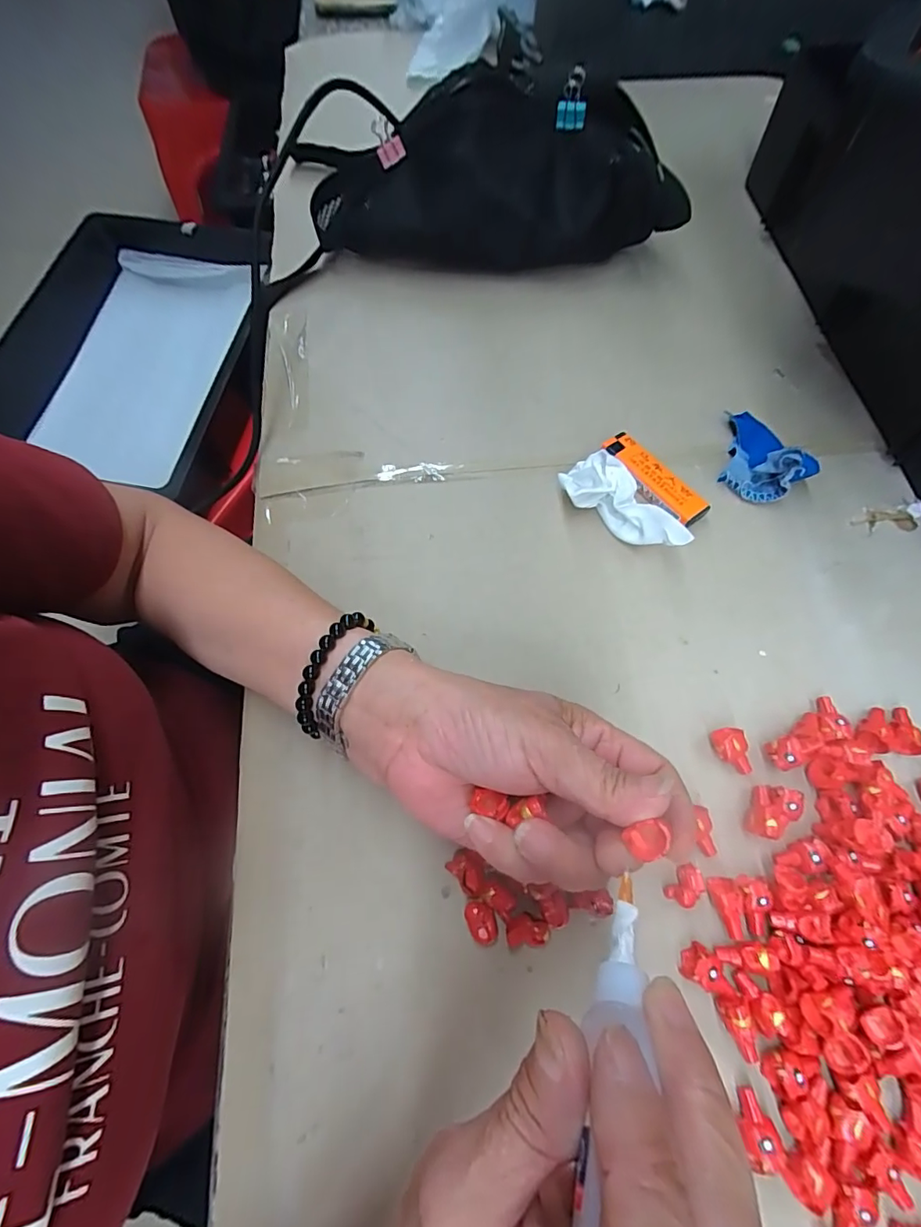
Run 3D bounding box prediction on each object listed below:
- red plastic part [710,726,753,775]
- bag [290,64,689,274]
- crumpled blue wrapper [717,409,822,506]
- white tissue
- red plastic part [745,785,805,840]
[{"bbox_3d":[0.152,0.078,0.277,0.016,0.014,0.026,-19,70,-7],"label":"red plastic part"},{"bbox_3d":[0.028,-0.340,0.392,0.287,0.098,0.059,2,69,1],"label":"bag"},{"bbox_3d":[0.211,-0.112,0.335,0.051,0.040,0.067,19,70,7],"label":"crumpled blue wrapper"},{"bbox_3d":[0.102,-0.065,0.316,0.049,0.033,0.074,-21,71,-8],"label":"white tissue"},{"bbox_3d":[0.168,0.107,0.264,0.025,0.016,0.028,16,70,6],"label":"red plastic part"}]

